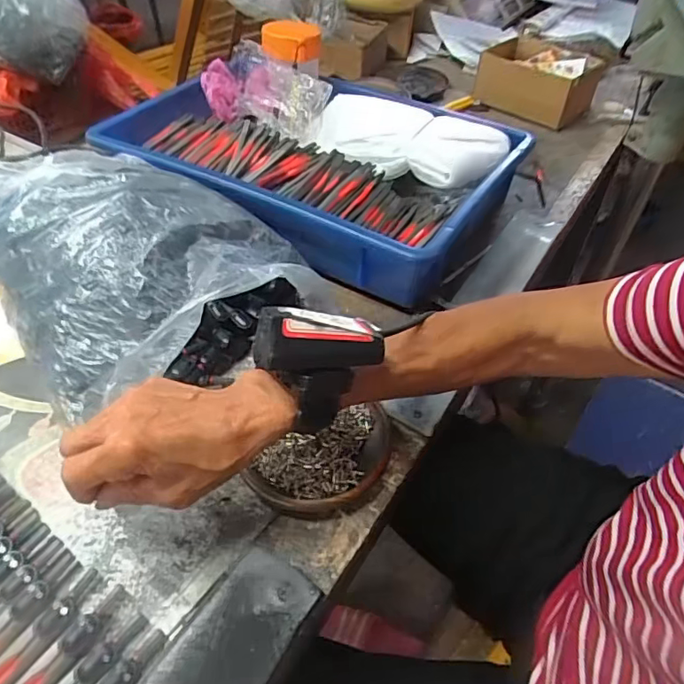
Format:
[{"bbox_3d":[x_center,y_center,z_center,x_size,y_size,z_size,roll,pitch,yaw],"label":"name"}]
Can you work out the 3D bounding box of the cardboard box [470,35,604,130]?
[{"bbox_3d":[0.287,-0.381,0.792,0.126,0.064,0.157,-35,57,-29],"label":"cardboard box"}]

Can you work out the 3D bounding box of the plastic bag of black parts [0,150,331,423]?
[{"bbox_3d":[-0.182,-0.084,0.489,0.238,0.090,0.302,-27,53,-24],"label":"plastic bag of black parts"}]

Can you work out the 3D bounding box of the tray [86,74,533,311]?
[{"bbox_3d":[-0.037,-0.210,0.615,0.423,0.072,0.265,26,52,21],"label":"tray"}]

